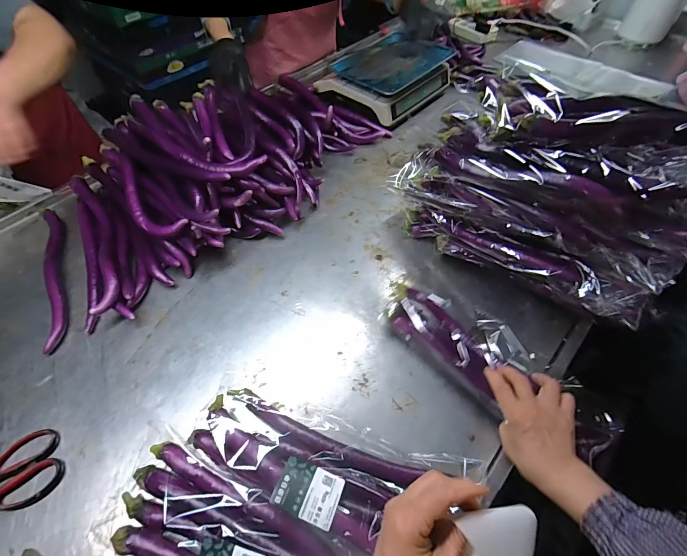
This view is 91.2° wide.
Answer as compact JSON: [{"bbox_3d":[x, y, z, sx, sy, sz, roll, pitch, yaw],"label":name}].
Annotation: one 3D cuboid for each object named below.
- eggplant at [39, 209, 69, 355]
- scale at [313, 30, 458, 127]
[{"bbox_3d":[-0.596,-0.020,0.690,0.040,0.027,0.383,-22,58,-14],"label":"eggplant"},{"bbox_3d":[0.144,-0.626,1.042,0.293,0.110,0.362,39,64,24],"label":"scale"}]

